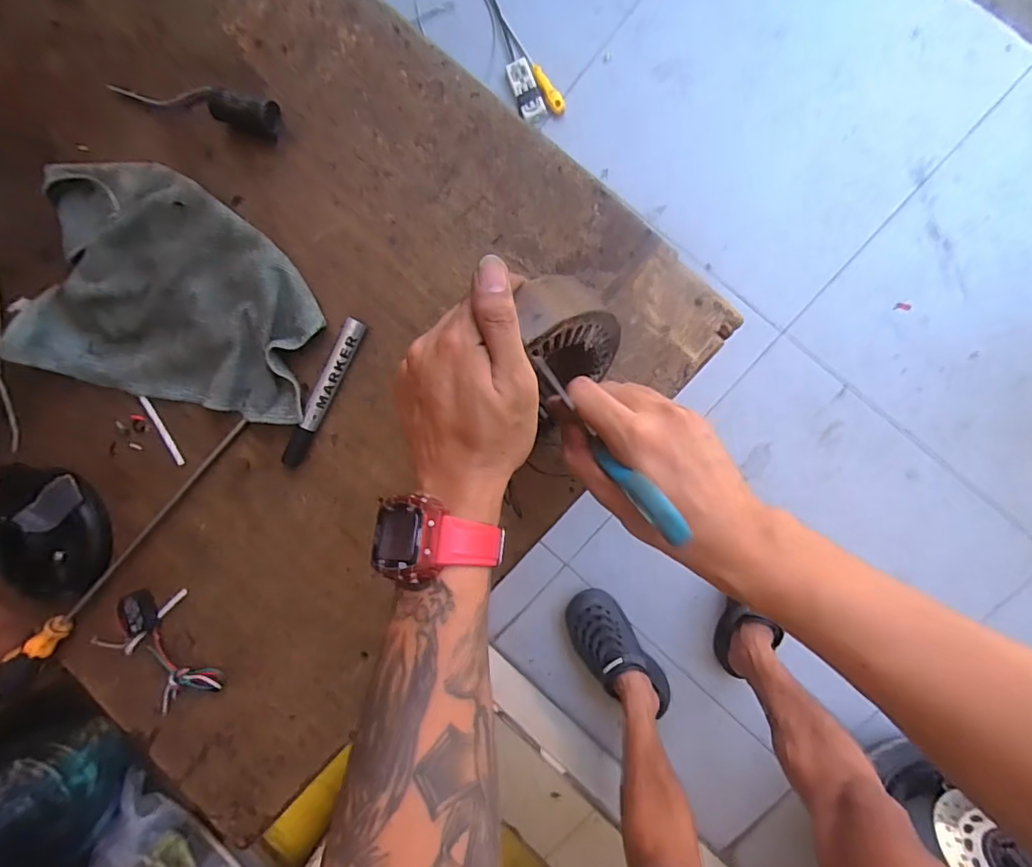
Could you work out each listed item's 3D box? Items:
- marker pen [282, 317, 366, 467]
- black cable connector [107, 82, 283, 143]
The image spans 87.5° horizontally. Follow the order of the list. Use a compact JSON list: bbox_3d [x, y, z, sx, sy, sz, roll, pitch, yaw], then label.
[{"bbox_3d":[-0.159,-0.032,0.443,0.015,0.019,0.134,30,97,6],"label":"marker pen"},{"bbox_3d":[-0.272,-0.279,0.442,0.160,0.033,0.025,20,96,7],"label":"black cable connector"}]

